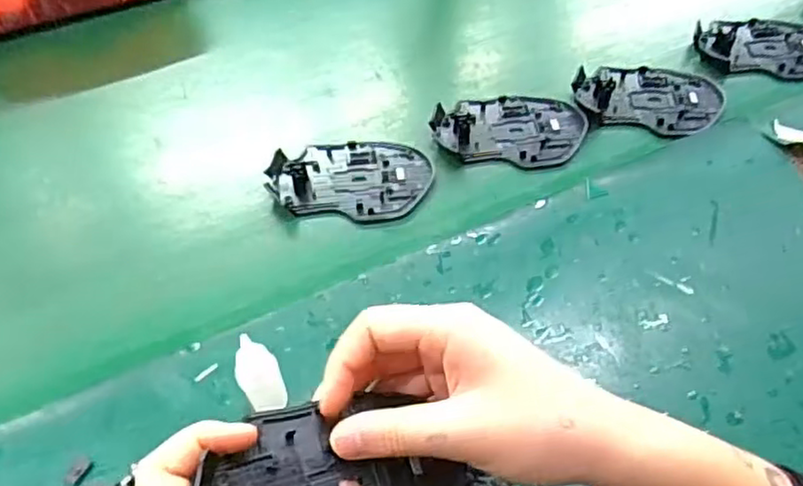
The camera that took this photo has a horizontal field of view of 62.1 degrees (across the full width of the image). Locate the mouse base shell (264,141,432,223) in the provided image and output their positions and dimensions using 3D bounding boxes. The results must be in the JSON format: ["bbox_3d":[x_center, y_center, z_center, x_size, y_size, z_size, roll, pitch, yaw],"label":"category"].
[{"bbox_3d":[-0.037,-0.048,0.482,0.113,0.006,0.072,4,53,4],"label":"mouse base shell"}]

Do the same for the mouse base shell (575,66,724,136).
[{"bbox_3d":[0.197,-0.118,0.531,0.113,0.009,0.072,14,55,11],"label":"mouse base shell"}]

